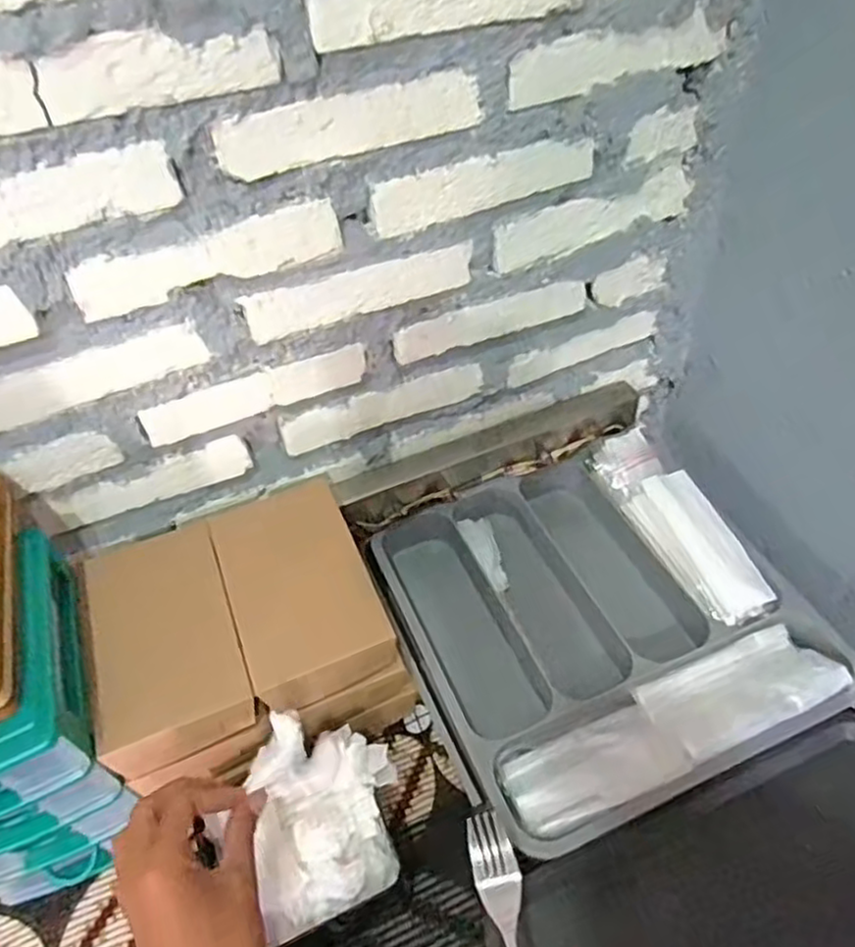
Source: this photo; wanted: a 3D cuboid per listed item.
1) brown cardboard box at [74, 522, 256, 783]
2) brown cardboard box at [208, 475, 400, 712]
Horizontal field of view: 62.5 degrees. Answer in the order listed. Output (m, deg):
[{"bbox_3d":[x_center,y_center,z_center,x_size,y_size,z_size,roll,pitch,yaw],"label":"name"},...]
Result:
[{"bbox_3d":[-0.206,0.127,0.553,0.107,0.036,0.186,-21,48,-12],"label":"brown cardboard box"},{"bbox_3d":[-0.105,0.091,0.577,0.108,0.036,0.184,-20,48,-12],"label":"brown cardboard box"}]

